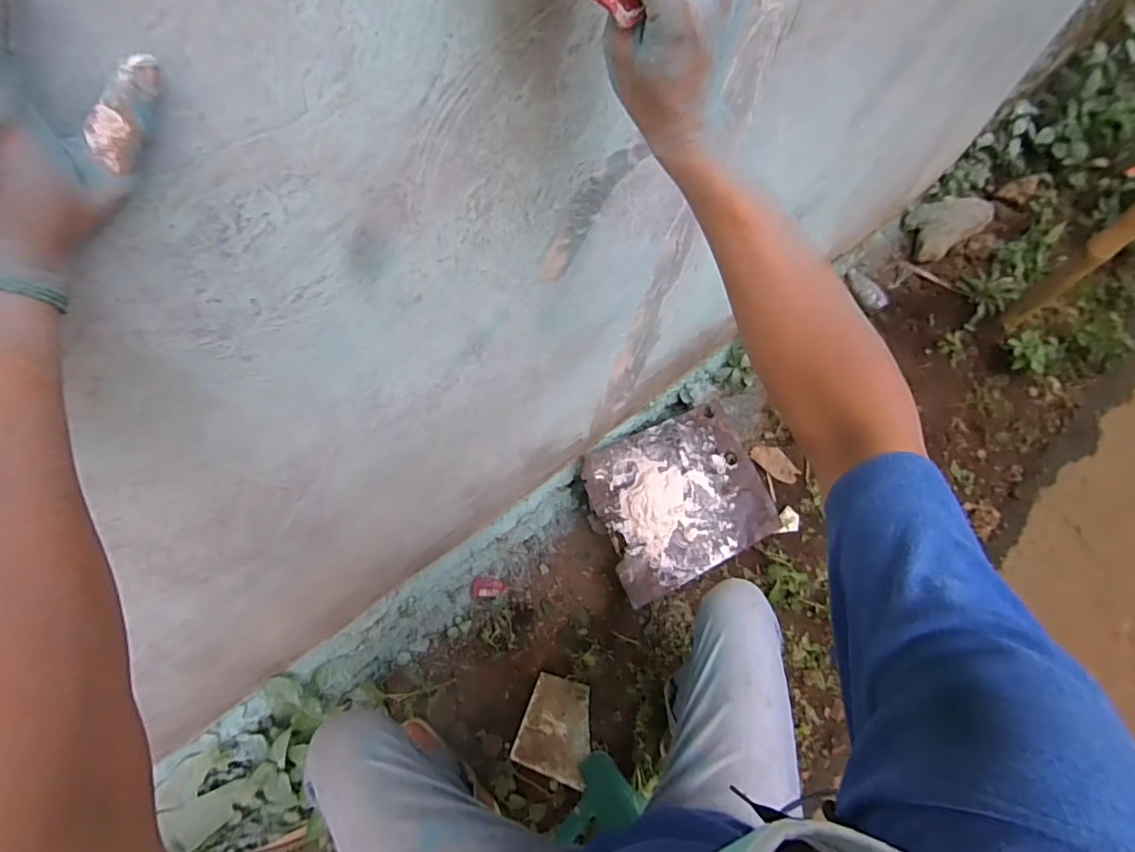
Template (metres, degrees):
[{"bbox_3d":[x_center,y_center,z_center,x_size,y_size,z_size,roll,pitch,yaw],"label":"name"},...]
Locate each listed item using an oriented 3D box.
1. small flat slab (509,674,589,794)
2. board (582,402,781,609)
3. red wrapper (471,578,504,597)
[{"bbox_3d":[-0.017,0.611,1.052,0.143,0.008,0.171,18,65,7],"label":"small flat slab"},{"bbox_3d":[0.260,0.162,1.196,0.395,0.026,0.342,-22,80,-15],"label":"board"},{"bbox_3d":[-0.181,0.365,1.170,0.072,0.011,0.043,2,64,-1],"label":"red wrapper"}]

